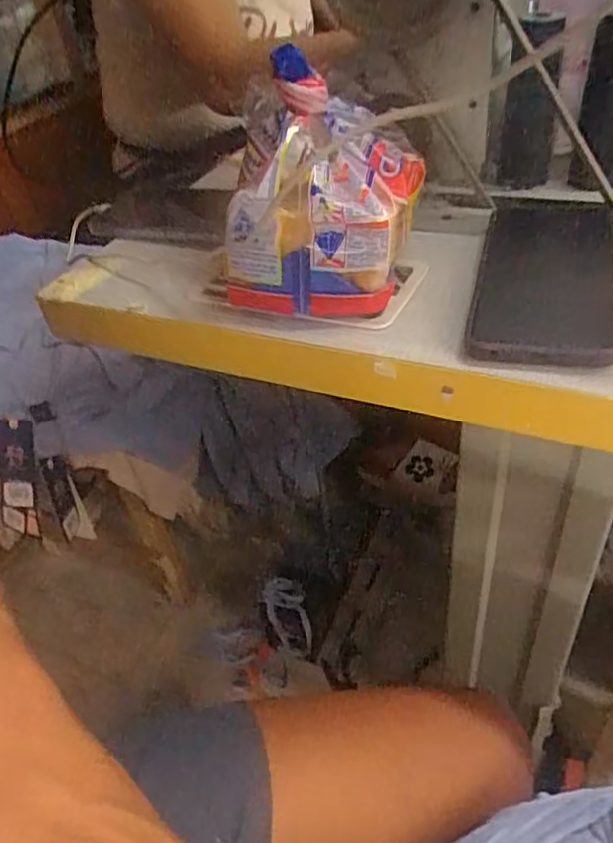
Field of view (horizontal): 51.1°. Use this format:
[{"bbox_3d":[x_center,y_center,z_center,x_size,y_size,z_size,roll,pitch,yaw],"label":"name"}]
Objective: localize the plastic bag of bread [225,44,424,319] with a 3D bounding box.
[{"bbox_3d":[0.006,-0.142,0.391,0.116,0.115,0.106,7,43,16],"label":"plastic bag of bread"}]

